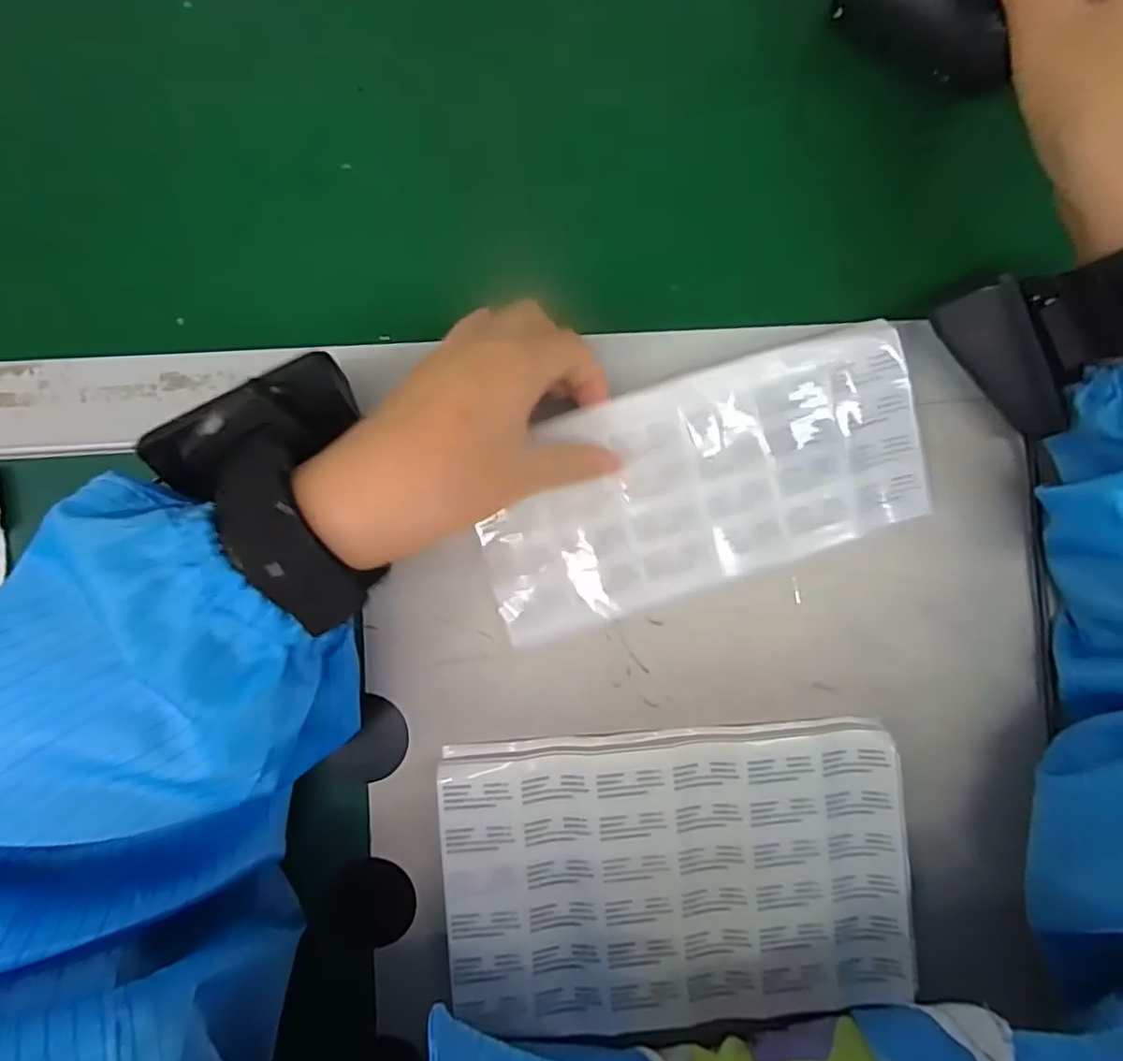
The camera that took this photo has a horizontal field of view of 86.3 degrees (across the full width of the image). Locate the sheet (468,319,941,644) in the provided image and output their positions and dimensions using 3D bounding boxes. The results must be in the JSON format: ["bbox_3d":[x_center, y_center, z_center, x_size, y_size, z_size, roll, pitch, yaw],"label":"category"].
[{"bbox_3d":[0.058,-0.020,0.258,0.190,0.008,0.087,-18,101,0],"label":"sheet"}]

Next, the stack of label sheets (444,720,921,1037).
[{"bbox_3d":[0.049,0.149,0.258,0.194,0.015,0.123,-2,89,-3],"label":"stack of label sheets"}]

